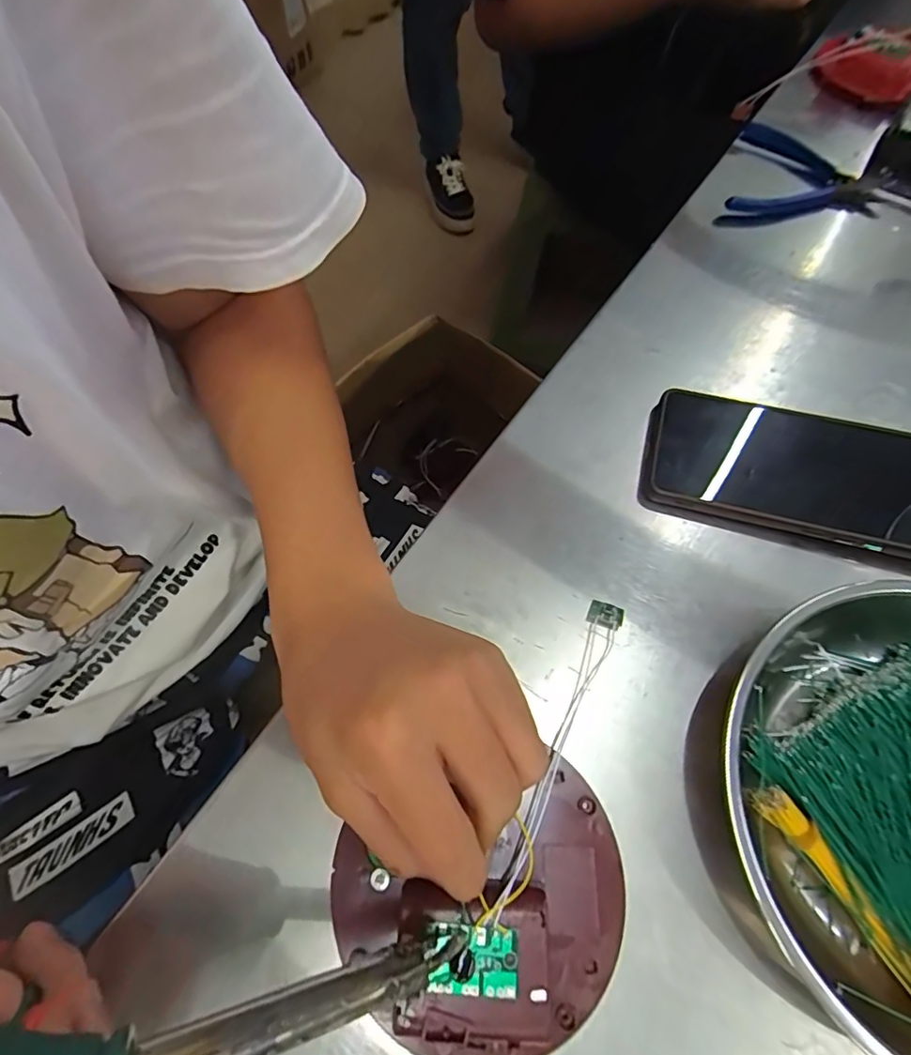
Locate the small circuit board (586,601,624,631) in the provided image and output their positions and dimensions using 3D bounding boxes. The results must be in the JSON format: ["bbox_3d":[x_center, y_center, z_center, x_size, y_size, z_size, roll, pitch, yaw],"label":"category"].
[{"bbox_3d":[0.079,0.047,0.276,0.017,0.006,0.012,19,68,12],"label":"small circuit board"}]

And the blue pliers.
[{"bbox_3d":[0.272,-0.271,0.407,0.109,0.021,0.106,16,67,10],"label":"blue pliers"}]

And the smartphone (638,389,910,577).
[{"bbox_3d":[0.196,-0.032,0.299,0.164,0.016,0.078,15,67,10],"label":"smartphone"}]

